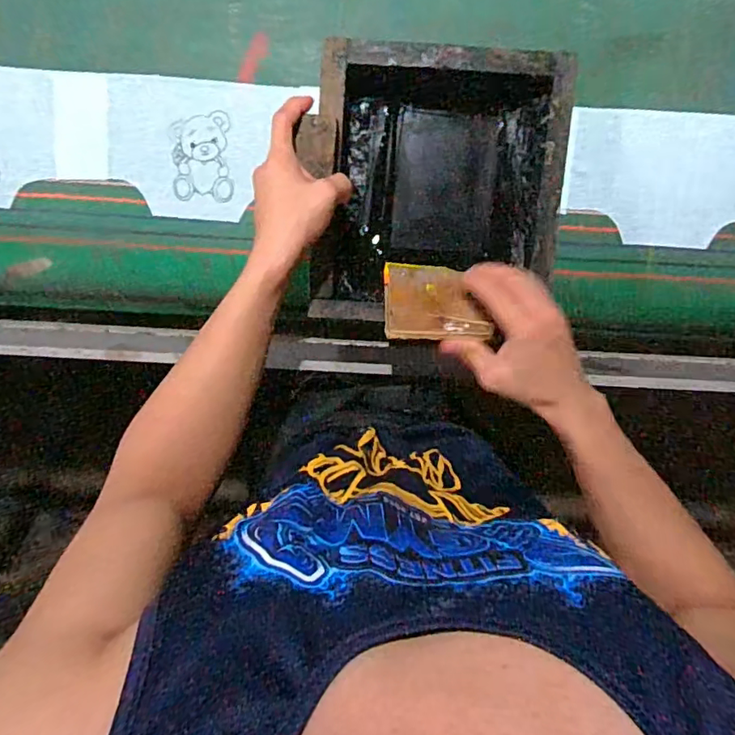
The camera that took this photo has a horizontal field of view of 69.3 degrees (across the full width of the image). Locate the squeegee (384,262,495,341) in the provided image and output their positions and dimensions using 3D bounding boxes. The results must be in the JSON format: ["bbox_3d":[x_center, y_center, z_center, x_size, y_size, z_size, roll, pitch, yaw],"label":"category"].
[{"bbox_3d":[0.067,-0.066,0.524,0.098,0.097,0.009,1,143,0],"label":"squeegee"}]

